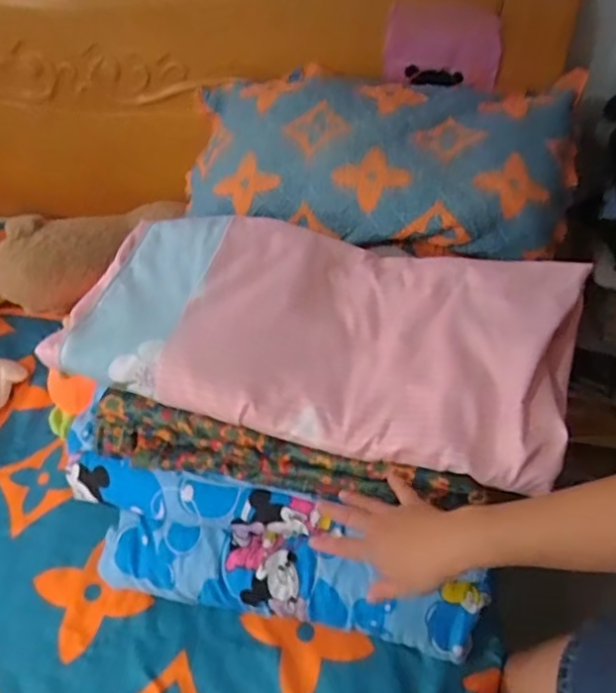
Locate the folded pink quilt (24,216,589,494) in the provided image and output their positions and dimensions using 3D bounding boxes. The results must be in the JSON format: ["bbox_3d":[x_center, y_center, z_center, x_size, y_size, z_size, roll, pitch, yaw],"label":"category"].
[{"bbox_3d":[0.007,-0.033,0.698,0.566,0.072,0.279,12,51,14],"label":"folded pink quilt"}]

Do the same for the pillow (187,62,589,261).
[{"bbox_3d":[0.092,-0.310,0.921,0.619,0.112,0.365,9,51,12],"label":"pillow"}]

